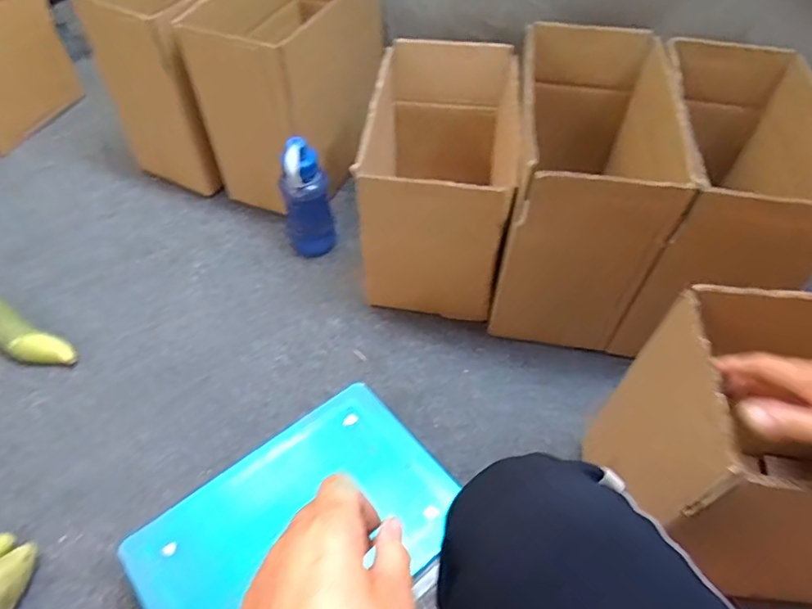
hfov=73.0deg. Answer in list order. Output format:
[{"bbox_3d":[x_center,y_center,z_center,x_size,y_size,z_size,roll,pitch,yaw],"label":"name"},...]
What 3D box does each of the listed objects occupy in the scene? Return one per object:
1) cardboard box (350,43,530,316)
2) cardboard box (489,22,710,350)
[{"bbox_3d":[0.046,-0.198,0.861,0.202,0.257,0.351,4,53,1],"label":"cardboard box"},{"bbox_3d":[0.241,-0.165,0.804,0.179,0.318,0.324,7,53,3],"label":"cardboard box"}]

